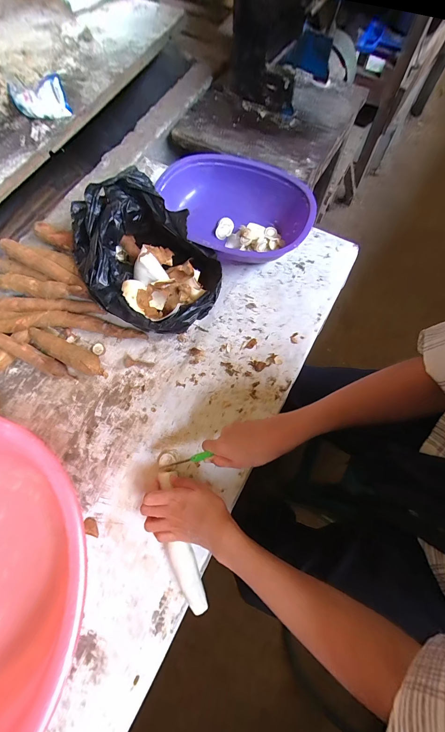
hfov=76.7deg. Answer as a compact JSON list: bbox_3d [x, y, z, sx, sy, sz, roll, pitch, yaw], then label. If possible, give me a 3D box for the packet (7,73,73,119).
[{"bbox_3d":[-0.417,-0.611,0.640,0.123,0.060,0.046,-7,73,-2],"label":"packet"}]

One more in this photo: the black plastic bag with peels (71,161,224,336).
[{"bbox_3d":[-0.139,-0.184,0.497,0.207,0.098,0.284,-40,75,-11],"label":"black plastic bag with peels"}]

